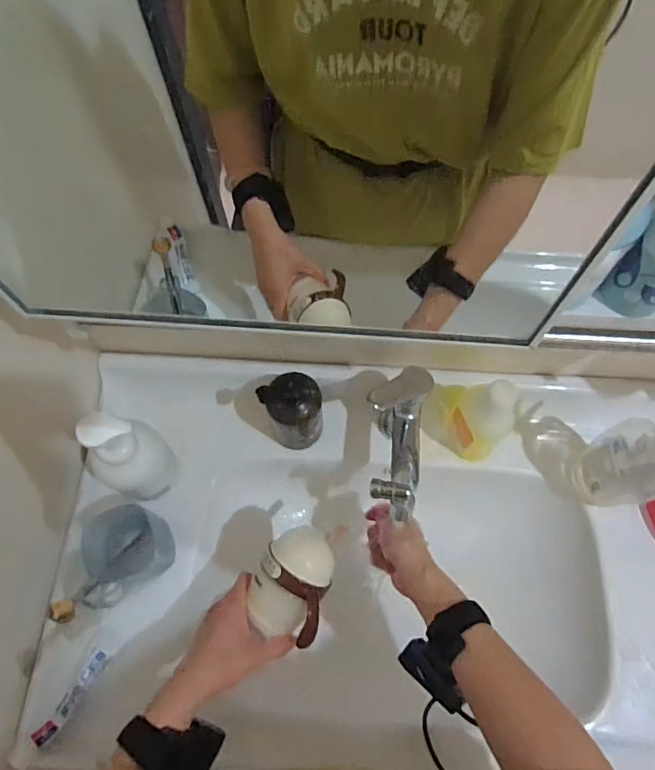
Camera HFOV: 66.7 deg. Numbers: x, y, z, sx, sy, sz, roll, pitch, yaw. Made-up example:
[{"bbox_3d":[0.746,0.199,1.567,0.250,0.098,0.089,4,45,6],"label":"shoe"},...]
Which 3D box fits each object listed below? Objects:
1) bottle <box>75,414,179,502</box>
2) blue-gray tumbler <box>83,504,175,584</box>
[{"bbox_3d":[-0.219,0.086,0.564,0.048,0.189,0.078,39,72,16],"label":"bottle"},{"bbox_3d":[-0.232,0.187,0.590,0.074,0.085,0.080,0,66,1],"label":"blue-gray tumbler"}]

